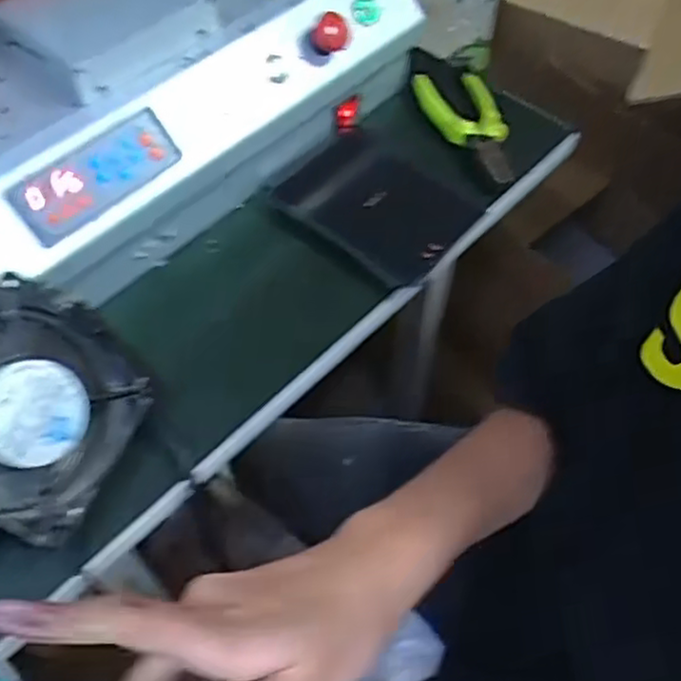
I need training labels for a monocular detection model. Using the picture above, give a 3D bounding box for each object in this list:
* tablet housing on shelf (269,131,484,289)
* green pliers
[{"bbox_3d":[0.028,-0.111,0.574,0.141,0.016,0.103,37,63,21],"label":"tablet housing on shelf"},{"bbox_3d":[0.111,-0.186,0.615,0.059,0.019,0.134,-10,57,-8],"label":"green pliers"}]

